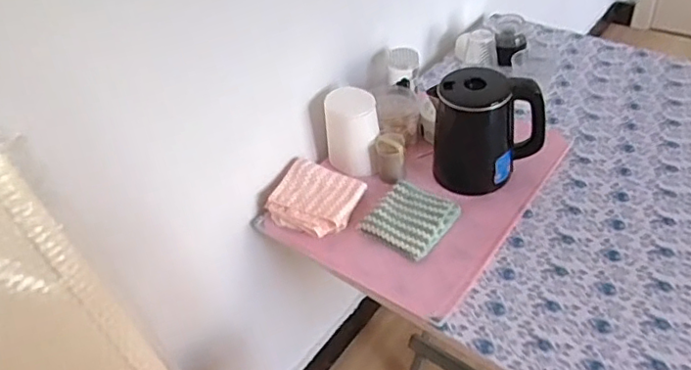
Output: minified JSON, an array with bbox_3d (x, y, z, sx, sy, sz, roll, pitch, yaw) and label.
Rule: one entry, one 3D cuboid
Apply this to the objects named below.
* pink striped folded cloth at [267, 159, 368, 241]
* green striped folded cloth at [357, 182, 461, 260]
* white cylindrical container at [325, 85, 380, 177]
[{"bbox_3d":[-0.046,0.021,0.934,0.145,0.037,0.131,15,46,24],"label":"pink striped folded cloth"},{"bbox_3d":[0.103,0.053,0.898,0.115,0.026,0.125,23,50,31],"label":"green striped folded cloth"},{"bbox_3d":[0.012,-0.098,0.996,0.094,0.130,0.105,-6,41,2],"label":"white cylindrical container"}]

